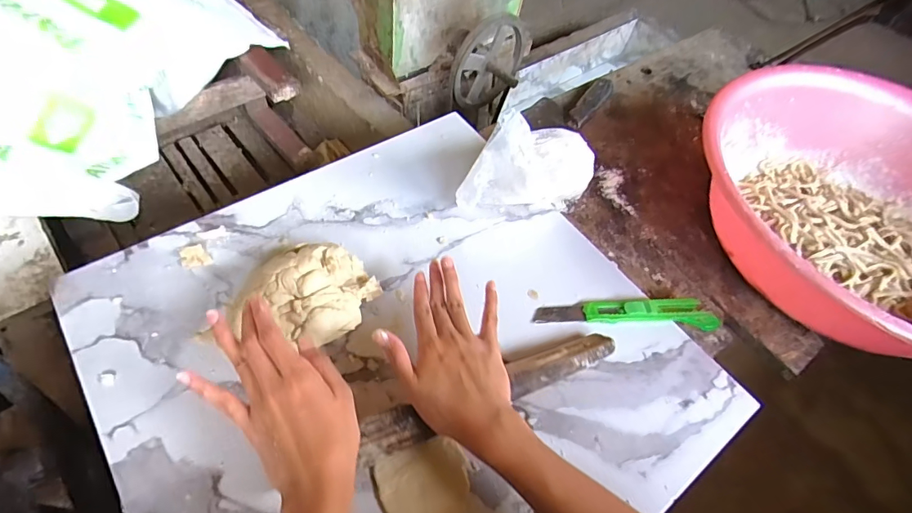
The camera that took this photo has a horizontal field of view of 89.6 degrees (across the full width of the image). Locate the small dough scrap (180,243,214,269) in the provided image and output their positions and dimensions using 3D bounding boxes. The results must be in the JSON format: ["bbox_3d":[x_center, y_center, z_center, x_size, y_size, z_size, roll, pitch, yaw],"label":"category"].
[{"bbox_3d":[-0.266,-0.001,0.470,0.028,0.006,0.026,-13,59,-19],"label":"small dough scrap"}]

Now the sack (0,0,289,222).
[{"bbox_3d":[-0.636,-0.316,0.760,0.396,0.186,0.674,19,55,3],"label":"sack"}]

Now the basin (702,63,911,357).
[{"bbox_3d":[0.495,-0.038,0.537,0.451,0.147,0.389,-3,56,-12],"label":"basin"}]

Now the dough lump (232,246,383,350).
[{"bbox_3d":[-0.134,0.036,0.434,0.101,0.058,0.120,19,57,6],"label":"dough lump"}]

